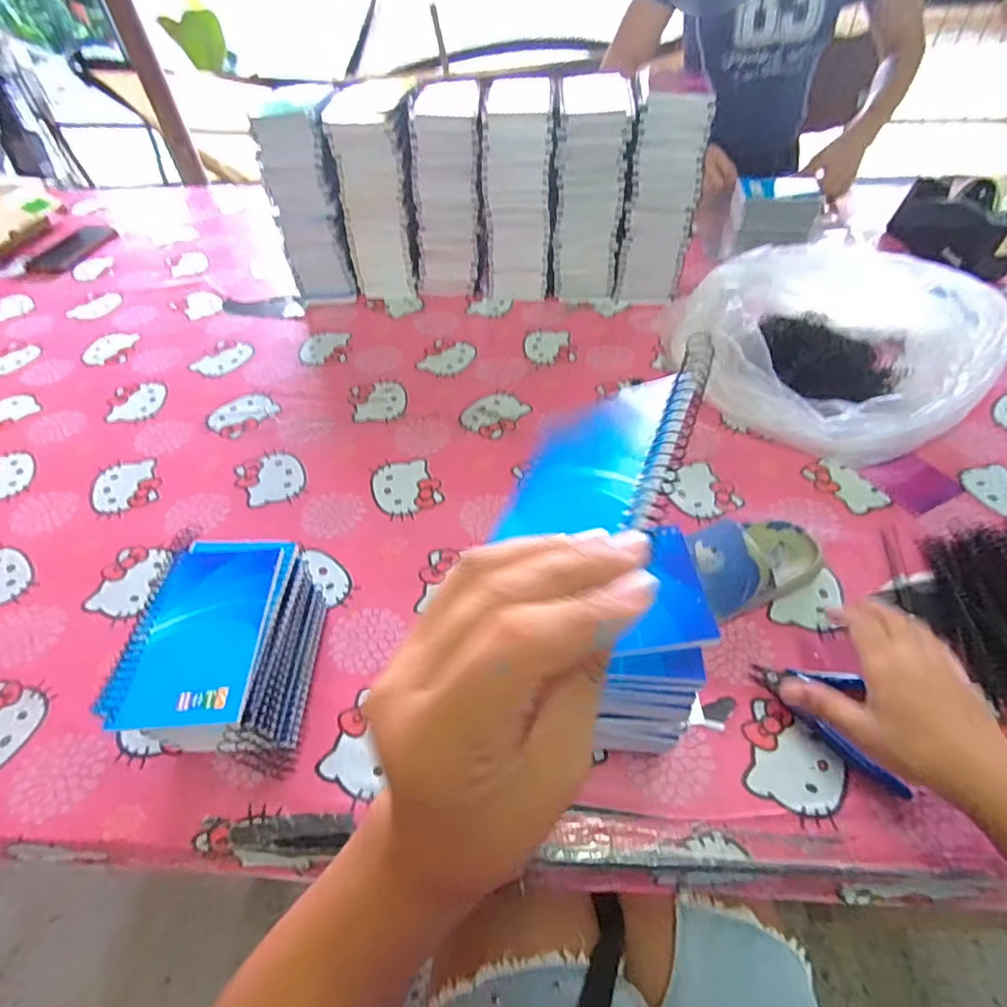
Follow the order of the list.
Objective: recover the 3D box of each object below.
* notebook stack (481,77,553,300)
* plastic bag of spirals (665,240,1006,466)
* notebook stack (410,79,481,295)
[{"bbox_3d":[0.021,-0.442,0.781,0.091,0.255,0.112,1,50,3],"label":"notebook stack"},{"bbox_3d":[0.407,-0.200,0.654,0.300,0.112,0.324,34,59,27],"label":"plastic bag of spirals"},{"bbox_3d":[-0.082,-0.472,0.803,0.104,0.264,0.137,-3,50,-1],"label":"notebook stack"}]

